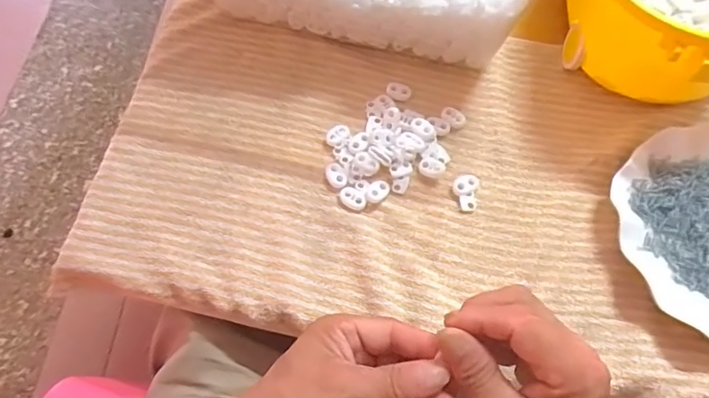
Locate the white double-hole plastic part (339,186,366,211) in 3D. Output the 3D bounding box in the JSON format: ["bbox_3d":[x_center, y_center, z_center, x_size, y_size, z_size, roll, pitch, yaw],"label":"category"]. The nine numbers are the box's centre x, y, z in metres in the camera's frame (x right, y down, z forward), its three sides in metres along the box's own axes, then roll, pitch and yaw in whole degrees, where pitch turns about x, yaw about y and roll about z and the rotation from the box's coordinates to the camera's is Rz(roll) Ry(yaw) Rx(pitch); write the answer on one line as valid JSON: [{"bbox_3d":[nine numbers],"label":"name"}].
[{"bbox_3d":[-0.001,0.000,0.403,0.022,0.005,0.016,28,68,10],"label":"white double-hole plastic part"}]

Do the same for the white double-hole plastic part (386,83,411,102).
[{"bbox_3d":[0.039,-0.095,0.445,0.022,0.004,0.016,25,68,9],"label":"white double-hole plastic part"}]

